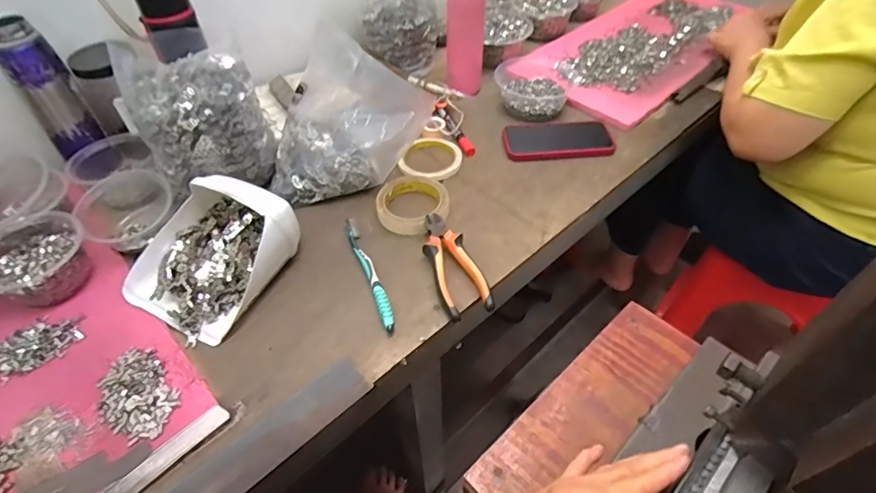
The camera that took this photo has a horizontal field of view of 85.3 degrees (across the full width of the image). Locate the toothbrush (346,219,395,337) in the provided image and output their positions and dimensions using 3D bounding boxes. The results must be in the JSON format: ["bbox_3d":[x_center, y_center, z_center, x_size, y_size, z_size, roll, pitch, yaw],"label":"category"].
[{"bbox_3d":[-0.085,0.030,0.584,0.016,0.015,0.179,-18,50,-14],"label":"toothbrush"}]

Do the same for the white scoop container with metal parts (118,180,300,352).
[{"bbox_3d":[-0.267,0.004,0.561,0.153,0.087,0.180,25,53,22],"label":"white scoop container with metal parts"}]

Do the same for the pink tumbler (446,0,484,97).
[{"bbox_3d":[0.044,-0.355,0.776,0.060,0.199,0.058,1,48,2],"label":"pink tumbler"}]

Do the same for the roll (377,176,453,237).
[{"bbox_3d":[-0.033,-0.063,0.657,0.096,0.025,0.103,-1,48,1],"label":"roll"}]

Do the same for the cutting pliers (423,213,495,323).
[{"bbox_3d":[0.017,0.018,0.581,0.057,0.028,0.147,-14,49,-11],"label":"cutting pliers"}]

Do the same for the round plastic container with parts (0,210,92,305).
[{"bbox_3d":[-0.466,0.015,0.554,0.099,0.066,0.108,-1,48,1],"label":"round plastic container with parts"}]

